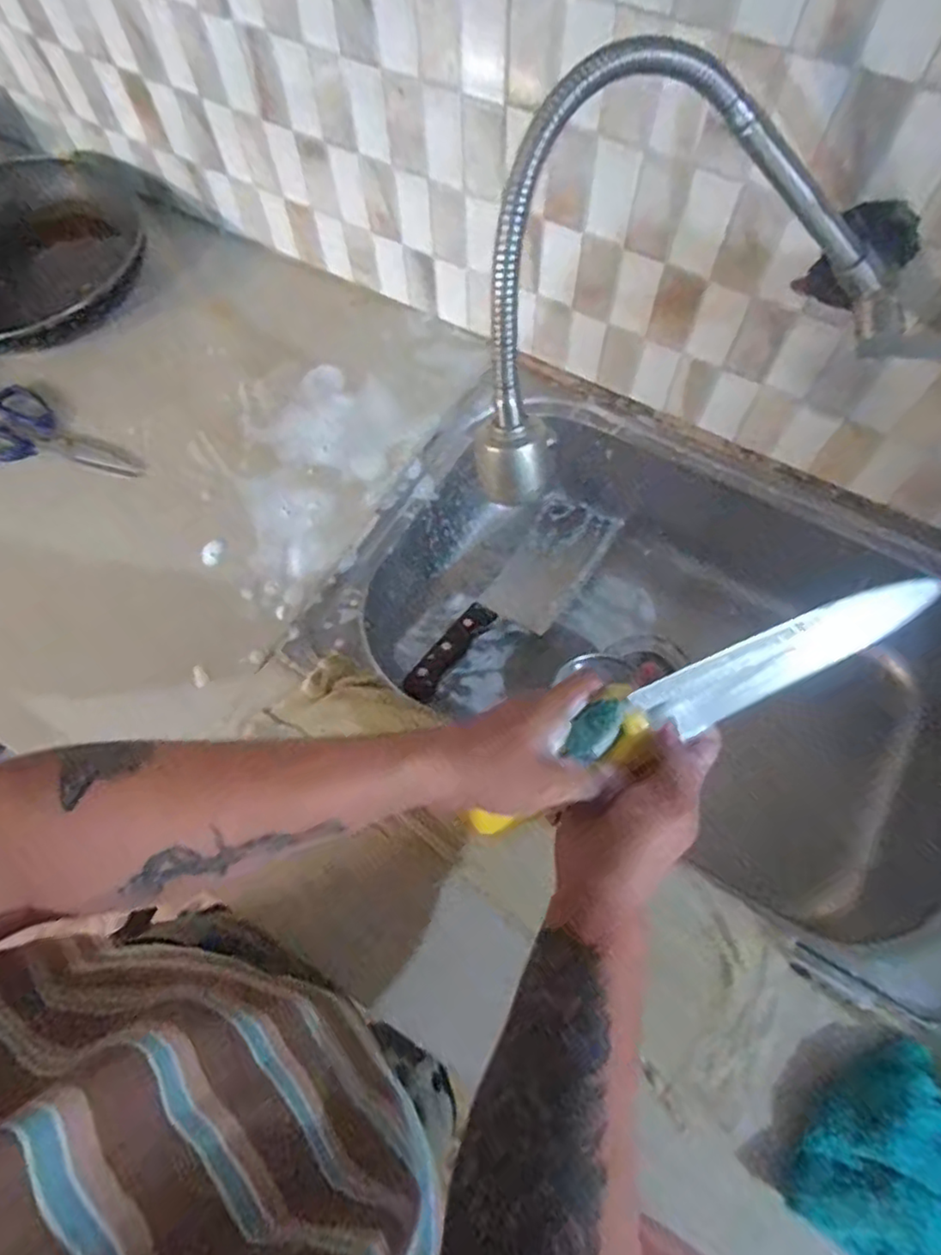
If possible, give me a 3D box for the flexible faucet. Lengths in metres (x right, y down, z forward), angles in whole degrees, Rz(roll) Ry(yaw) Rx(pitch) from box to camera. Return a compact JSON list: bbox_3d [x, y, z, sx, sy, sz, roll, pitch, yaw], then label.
[{"bbox_3d":[0.113,-0.209,0.367,0.286,0.198,0.059,-29,38,-5],"label":"flexible faucet"}]

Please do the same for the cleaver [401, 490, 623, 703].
[{"bbox_3d":[0.047,-0.035,0.694,0.099,0.031,0.322,37,59,16],"label":"cleaver"}]

